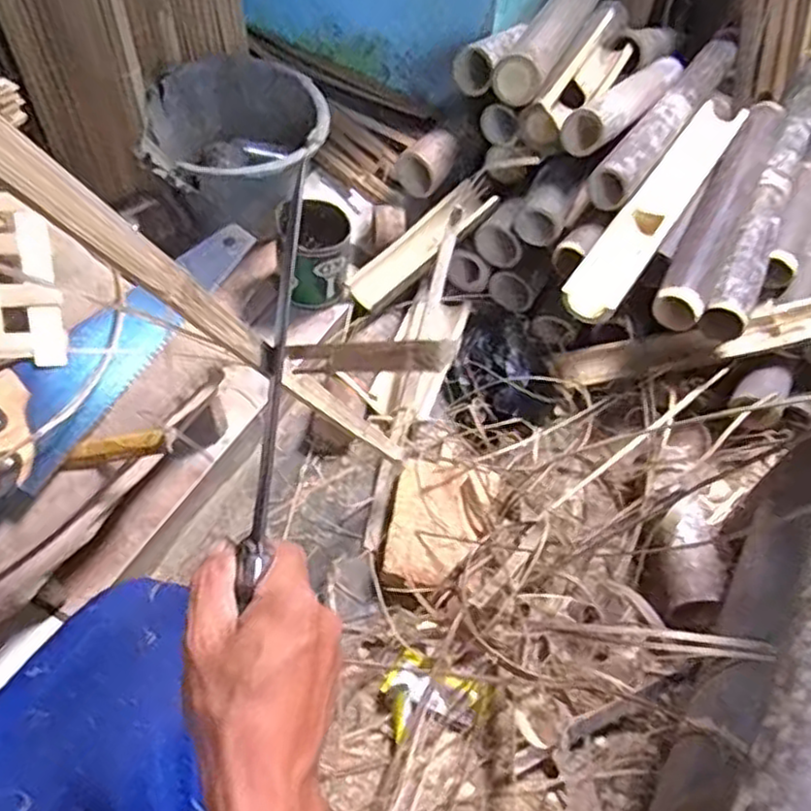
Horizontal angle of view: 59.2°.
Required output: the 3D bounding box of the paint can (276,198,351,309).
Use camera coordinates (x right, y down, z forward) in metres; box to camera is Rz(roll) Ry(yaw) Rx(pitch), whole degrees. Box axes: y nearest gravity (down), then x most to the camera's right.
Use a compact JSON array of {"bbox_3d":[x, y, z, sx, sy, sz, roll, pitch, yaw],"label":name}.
[{"bbox_3d":[-0.127,-0.208,0.979,0.098,0.113,0.096,-4,55,-8],"label":"paint can"}]

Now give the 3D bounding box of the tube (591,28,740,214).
[{"bbox_3d":[0.406,-0.448,1.080,0.063,0.050,0.491,31,58,16],"label":"tube"}]

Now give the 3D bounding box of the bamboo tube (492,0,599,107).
[{"bbox_3d":[0.250,-0.596,1.094,0.066,0.065,0.471,25,56,12],"label":"bamboo tube"}]

